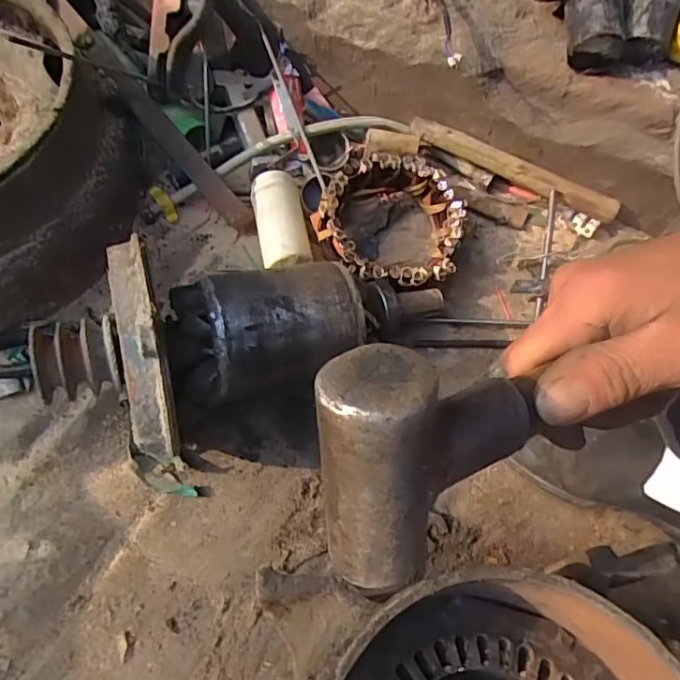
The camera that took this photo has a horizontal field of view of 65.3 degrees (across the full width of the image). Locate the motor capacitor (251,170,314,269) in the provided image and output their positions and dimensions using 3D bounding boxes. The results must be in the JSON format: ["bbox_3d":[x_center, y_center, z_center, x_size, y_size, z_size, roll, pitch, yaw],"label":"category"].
[{"bbox_3d":[-0.067,-0.128,0.601,0.053,0.054,0.118,-11,63,-6],"label":"motor capacitor"}]

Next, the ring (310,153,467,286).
[{"bbox_3d":[0.058,-0.136,0.601,0.157,0.072,0.183,13,65,5],"label":"ring"}]

